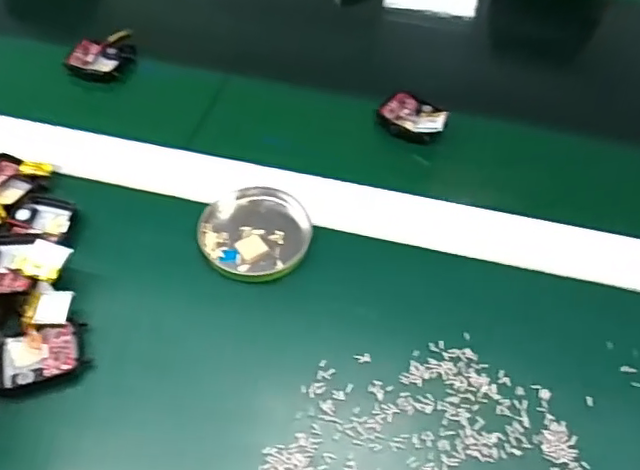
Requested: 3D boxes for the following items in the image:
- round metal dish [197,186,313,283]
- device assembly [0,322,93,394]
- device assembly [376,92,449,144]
[{"bbox_3d":[-0.039,-0.003,0.359,0.067,0.012,0.062,0,53,0],"label":"round metal dish"},{"bbox_3d":[-0.148,0.061,0.303,0.049,0.012,0.034,-16,54,-13],"label":"device assembly"},{"bbox_3d":[0.069,-0.090,0.430,0.050,0.017,0.042,15,54,11],"label":"device assembly"}]

